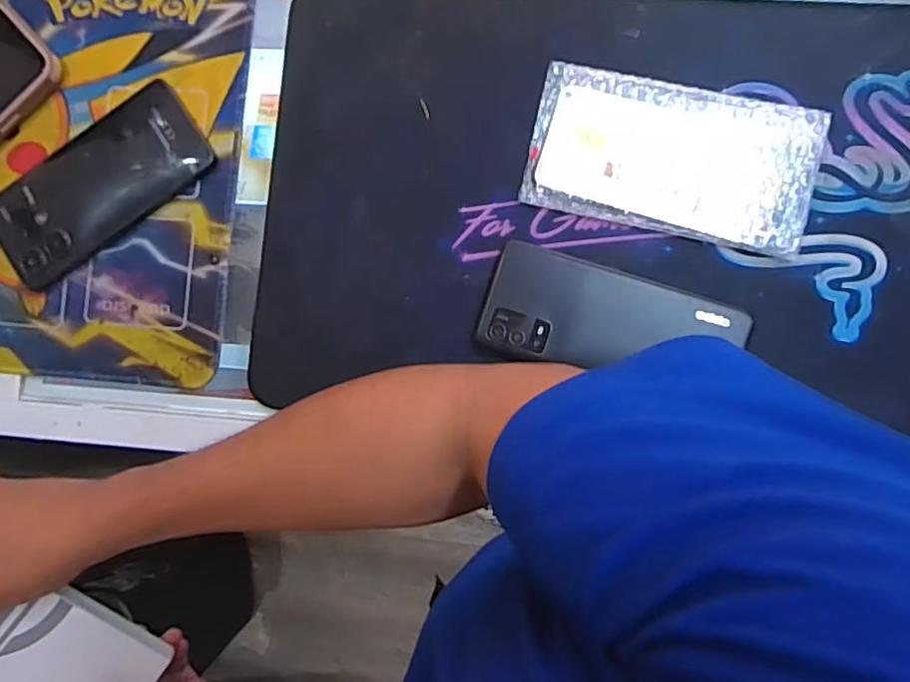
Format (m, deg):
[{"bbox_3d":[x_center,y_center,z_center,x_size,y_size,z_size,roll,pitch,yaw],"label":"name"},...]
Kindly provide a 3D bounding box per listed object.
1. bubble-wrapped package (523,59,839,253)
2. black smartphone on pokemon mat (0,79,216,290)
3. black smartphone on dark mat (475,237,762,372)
[{"bbox_3d":[0.137,-0.116,0.383,0.173,0.009,0.092,13,89,6],"label":"bubble-wrapped package"},{"bbox_3d":[-0.248,-0.109,0.416,0.158,0.012,0.078,-34,85,3],"label":"black smartphone on pokemon mat"},{"bbox_3d":[0.097,-0.009,0.381,0.157,0.012,0.072,17,89,6],"label":"black smartphone on dark mat"}]

